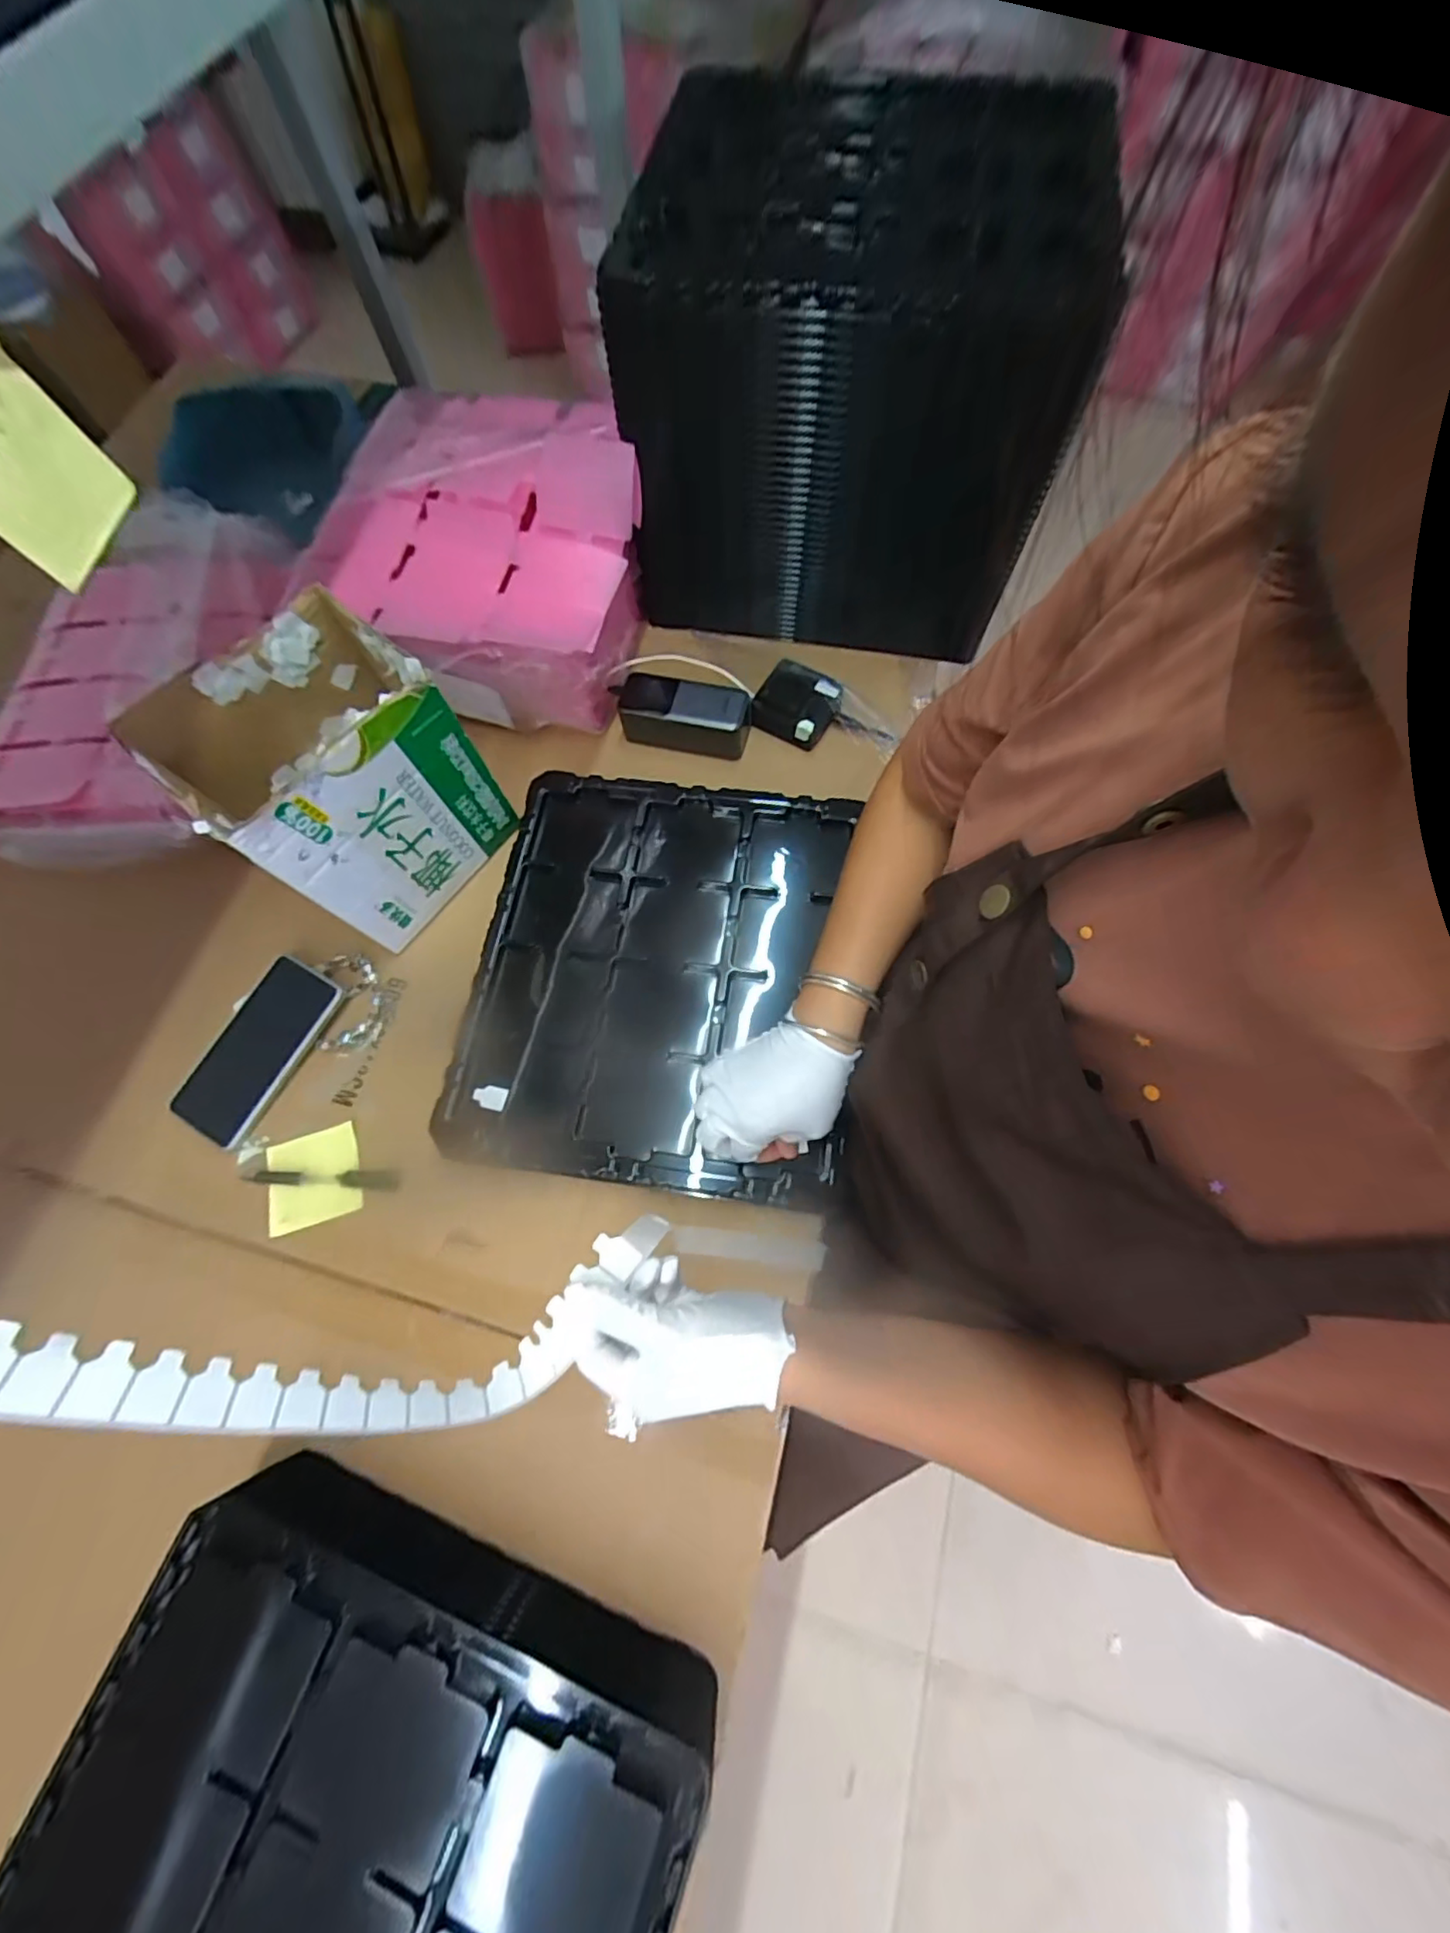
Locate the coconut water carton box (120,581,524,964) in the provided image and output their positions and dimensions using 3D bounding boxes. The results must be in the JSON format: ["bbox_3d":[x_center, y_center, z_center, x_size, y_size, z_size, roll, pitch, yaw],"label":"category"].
[{"bbox_3d":[-0.325,-0.162,0.535,0.162,0.190,0.181,41,76,14],"label":"coconut water carton box"}]

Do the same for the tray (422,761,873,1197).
[{"bbox_3d":[-0.060,-0.002,0.561,0.319,0.026,0.373,6,70,3],"label":"tray"}]

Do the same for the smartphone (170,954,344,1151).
[{"bbox_3d":[-0.423,0.072,0.558,0.078,0.009,0.162,30,78,6],"label":"smartphone"}]

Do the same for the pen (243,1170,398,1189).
[{"bbox_3d":[-0.351,0.182,0.531,0.132,0.014,0.015,2,70,2],"label":"pen"}]

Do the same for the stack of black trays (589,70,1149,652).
[{"bbox_3d":[0.119,-0.597,0.642,0.373,0.320,0.381,7,70,4],"label":"stack of black trays"}]

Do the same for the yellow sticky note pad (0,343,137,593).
[{"bbox_3d":[-0.309,-0.224,0.268,0.016,0.073,0.075,5,70,3],"label":"yellow sticky note pad"}]

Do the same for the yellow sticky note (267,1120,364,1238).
[{"bbox_3d":[-0.356,0.181,0.531,0.078,0.007,0.076,-17,71,-5],"label":"yellow sticky note"}]

